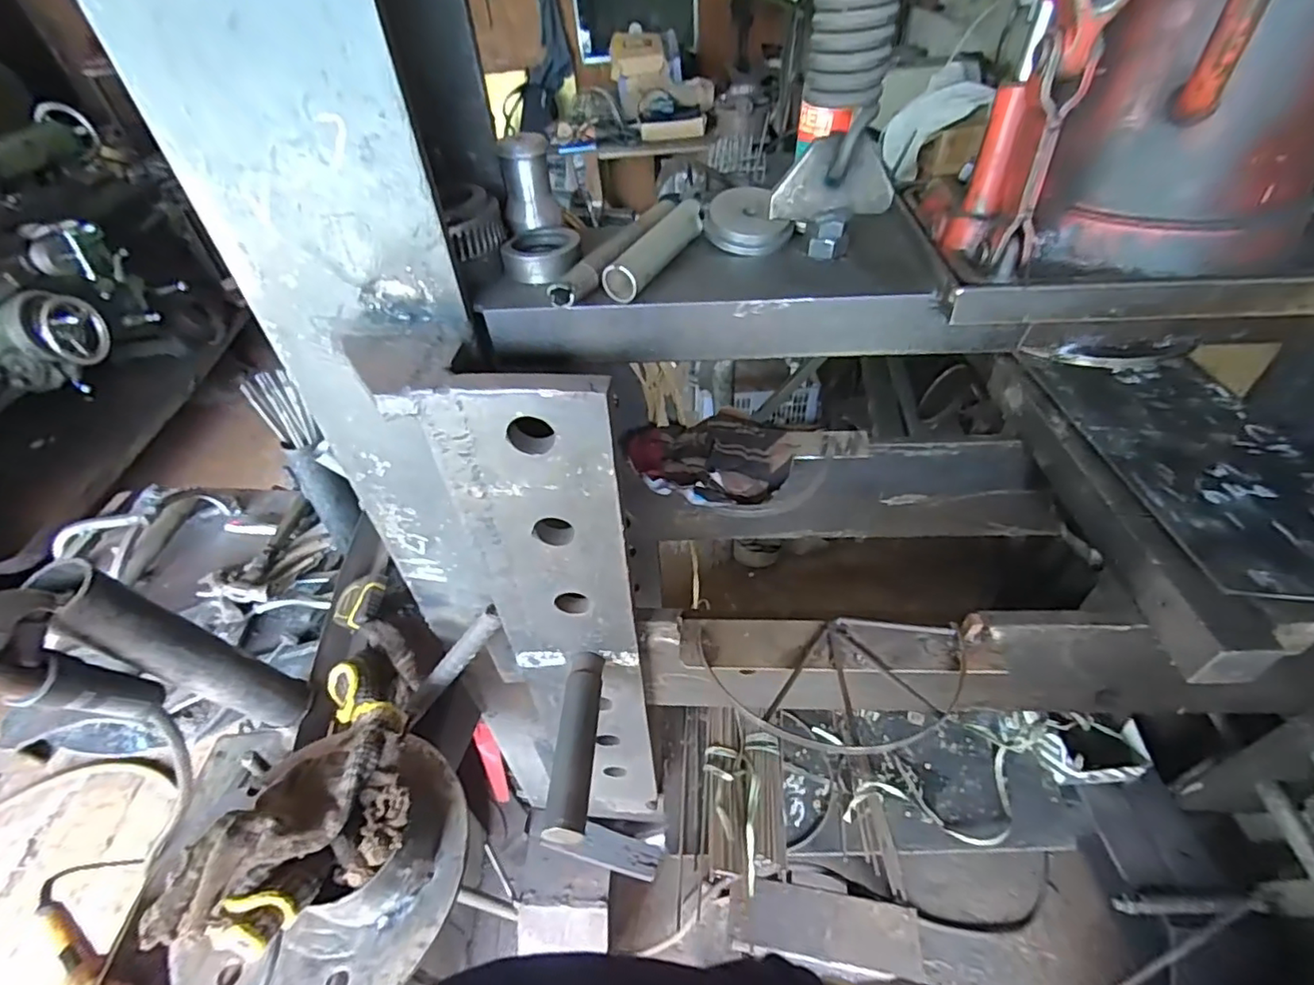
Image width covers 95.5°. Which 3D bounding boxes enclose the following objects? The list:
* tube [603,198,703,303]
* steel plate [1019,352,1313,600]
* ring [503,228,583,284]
[{"bbox_3d":[0.001,-0.185,0.448,0.029,0.026,0.131,15,47,20],"label":"tube"},{"bbox_3d":[0.566,-0.035,0.614,0.239,0.010,0.350,2,44,-6],"label":"steel plate"},{"bbox_3d":[-0.087,-0.181,0.454,0.058,0.021,0.056,-9,44,-4],"label":"ring"}]

